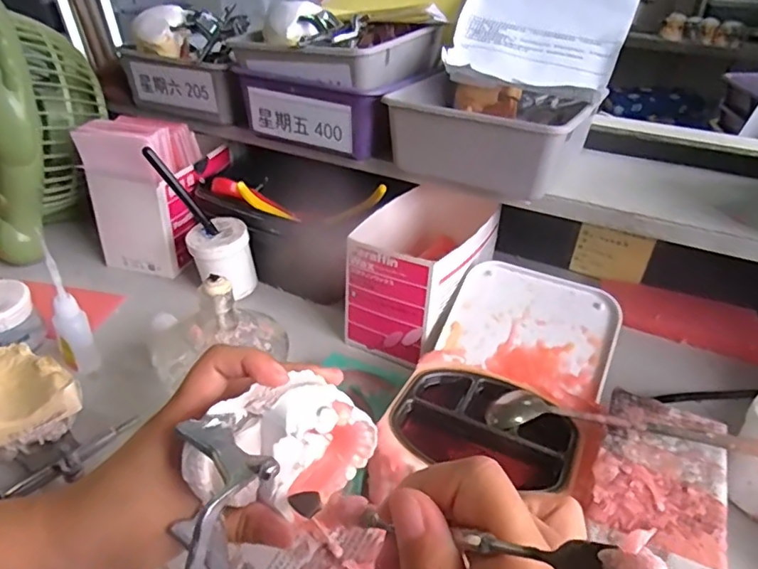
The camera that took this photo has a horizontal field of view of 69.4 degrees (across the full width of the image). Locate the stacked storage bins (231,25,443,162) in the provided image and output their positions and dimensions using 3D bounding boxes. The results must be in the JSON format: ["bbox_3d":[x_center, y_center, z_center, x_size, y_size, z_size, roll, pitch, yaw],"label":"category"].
[{"bbox_3d":[-0.037,-0.198,0.544,0.156,0.089,0.144,15,33,21],"label":"stacked storage bins"}]

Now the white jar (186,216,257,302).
[{"bbox_3d":[-0.150,-0.020,0.525,0.057,0.071,0.049,-11,33,-20],"label":"white jar"}]

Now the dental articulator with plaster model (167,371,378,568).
[{"bbox_3d":[-0.054,0.084,0.239,0.056,0.082,0.128,15,33,21],"label":"dental articulator with plaster model"}]

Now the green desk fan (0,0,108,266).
[{"bbox_3d":[-0.368,-0.179,0.573,0.141,0.239,0.204,-17,36,-28],"label":"green desk fan"}]

